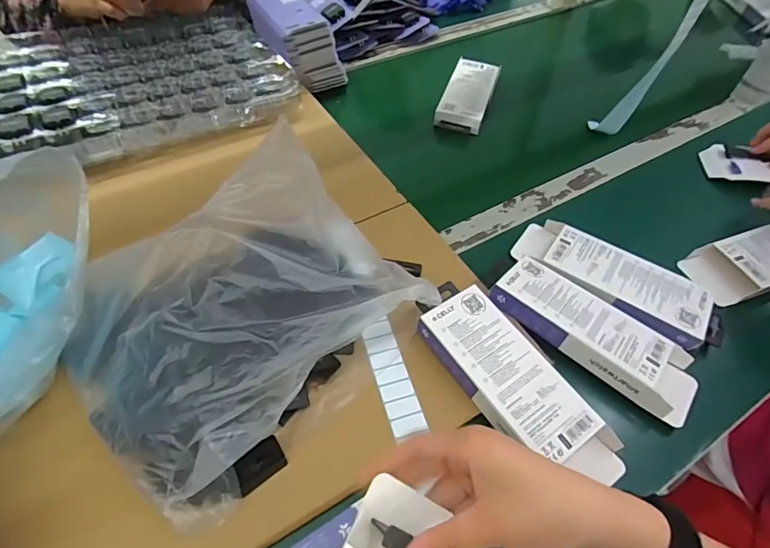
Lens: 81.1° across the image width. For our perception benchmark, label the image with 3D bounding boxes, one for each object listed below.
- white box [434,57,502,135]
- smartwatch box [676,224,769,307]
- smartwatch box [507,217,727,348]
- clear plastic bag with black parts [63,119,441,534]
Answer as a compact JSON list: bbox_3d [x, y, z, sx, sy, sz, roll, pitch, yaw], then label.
[{"bbox_3d":[0.141,-0.301,0.745,0.075,0.027,0.192,16,54,9],"label":"white box"},{"bbox_3d":[0.447,-0.020,0.523,0.172,0.047,0.076,-15,55,-13],"label":"smartwatch box"},{"bbox_3d":[0.255,0.005,0.500,0.222,0.020,0.075,32,58,21],"label":"smartwatch box"},{"bbox_3d":[-0.127,0.028,0.403,0.286,0.099,0.232,-38,63,-27],"label":"clear plastic bag with black parts"}]

